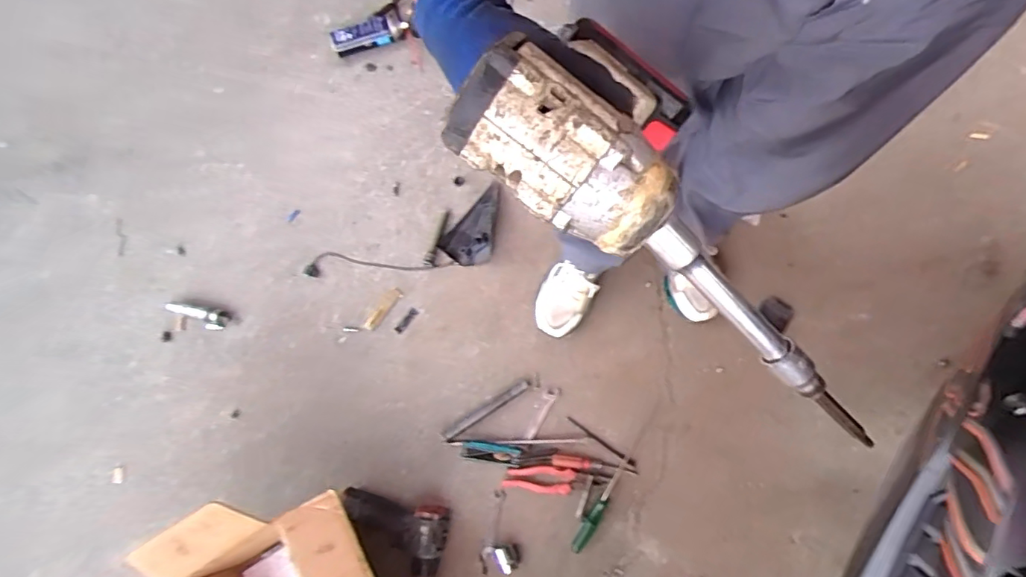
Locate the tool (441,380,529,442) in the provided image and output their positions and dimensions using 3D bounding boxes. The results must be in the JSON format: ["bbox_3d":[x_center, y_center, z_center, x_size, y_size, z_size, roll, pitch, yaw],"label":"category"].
[{"bbox_3d":[-0.051,0.228,0.998,0.184,0.013,0.020,-32,74,-10],"label":"tool"}]

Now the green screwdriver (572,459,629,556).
[{"bbox_3d":[0.155,0.375,0.925,0.021,0.020,0.178,35,75,11],"label":"green screwdriver"}]

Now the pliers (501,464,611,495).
[{"bbox_3d":[0.073,0.329,0.917,0.177,0.013,0.047,0,71,0],"label":"pliers"}]

